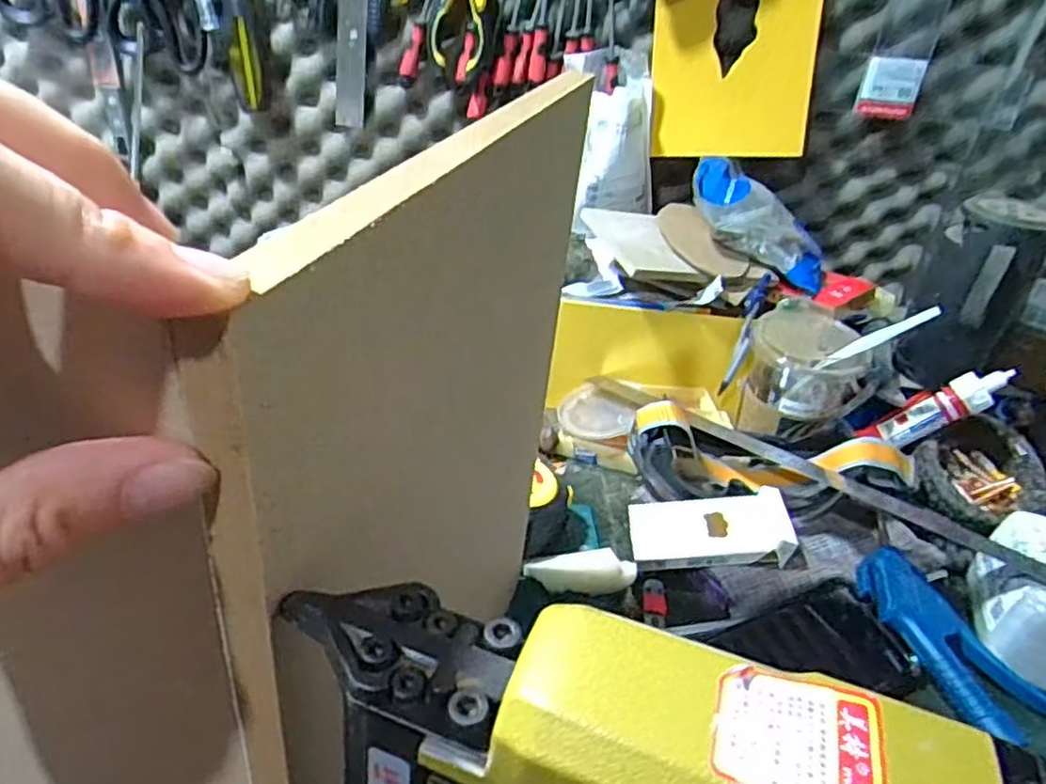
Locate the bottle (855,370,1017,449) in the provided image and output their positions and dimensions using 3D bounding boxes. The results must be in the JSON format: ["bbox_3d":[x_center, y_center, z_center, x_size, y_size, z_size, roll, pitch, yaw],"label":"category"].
[{"bbox_3d":[0.336,0.016,0.603,0.024,0.117,0.025,48,31,-16],"label":"bottle"}]

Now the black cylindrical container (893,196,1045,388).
[{"bbox_3d":[0.346,-0.070,0.581,0.076,0.143,0.063,27,38,28],"label":"black cylindrical container"}]

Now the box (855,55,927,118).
[{"bbox_3d":[0.334,-0.276,0.670,0.047,0.050,0.015,13,33,9],"label":"box"}]

